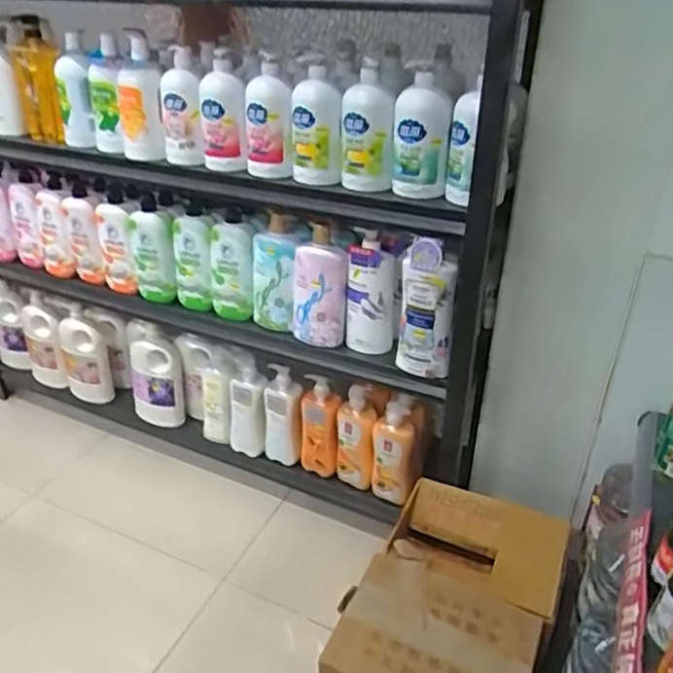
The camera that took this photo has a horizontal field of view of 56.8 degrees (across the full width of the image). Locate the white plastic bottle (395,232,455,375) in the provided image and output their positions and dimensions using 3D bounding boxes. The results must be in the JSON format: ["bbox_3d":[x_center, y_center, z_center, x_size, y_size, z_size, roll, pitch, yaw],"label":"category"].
[{"bbox_3d":[0.162,-0.052,1.116,0.091,0.259,0.073,5,31,8],"label":"white plastic bottle"}]

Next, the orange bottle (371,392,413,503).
[{"bbox_3d":[0.118,0.240,1.313,0.080,0.237,0.080,2,31,4],"label":"orange bottle"}]

